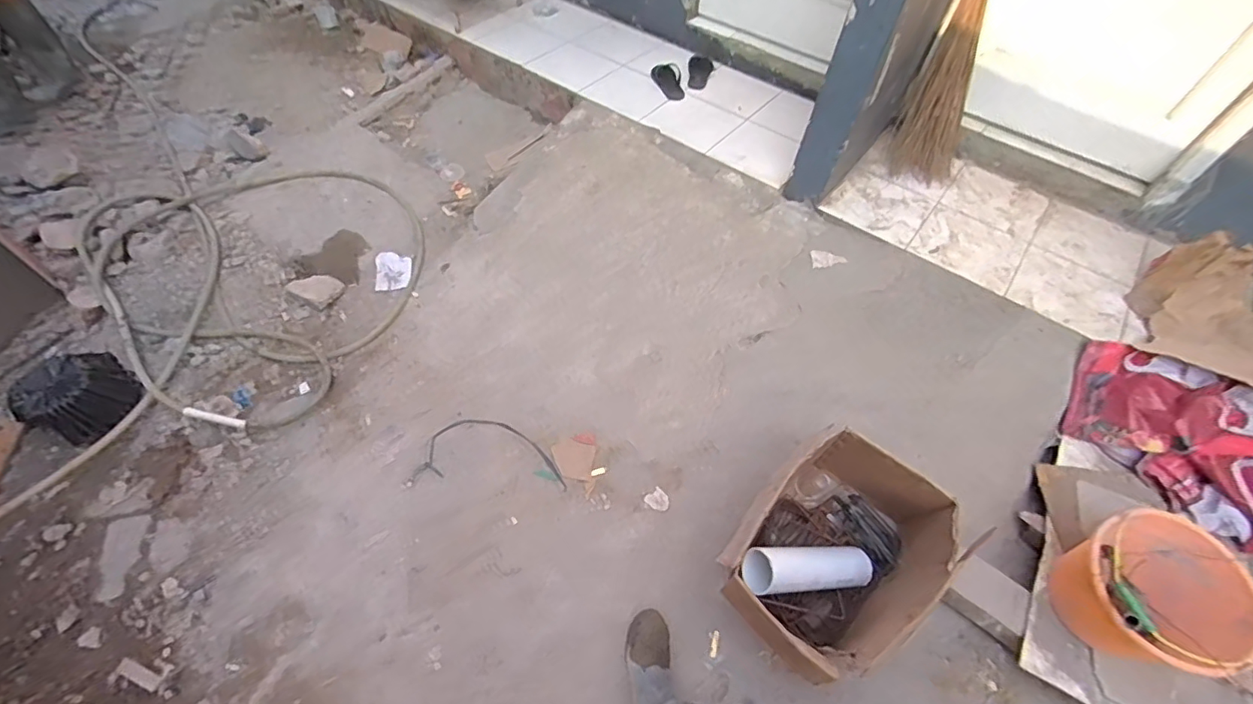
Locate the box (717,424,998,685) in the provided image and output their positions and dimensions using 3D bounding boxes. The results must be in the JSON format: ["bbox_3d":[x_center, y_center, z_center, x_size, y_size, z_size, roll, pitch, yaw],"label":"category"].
[{"bbox_3d":[0.458,0.453,1.200,0.361,0.321,0.491,39,59,22],"label":"box"}]

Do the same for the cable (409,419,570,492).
[{"bbox_3d":[-0.374,0.289,1.559,0.427,0.011,0.195,5,51,2],"label":"cable"}]

